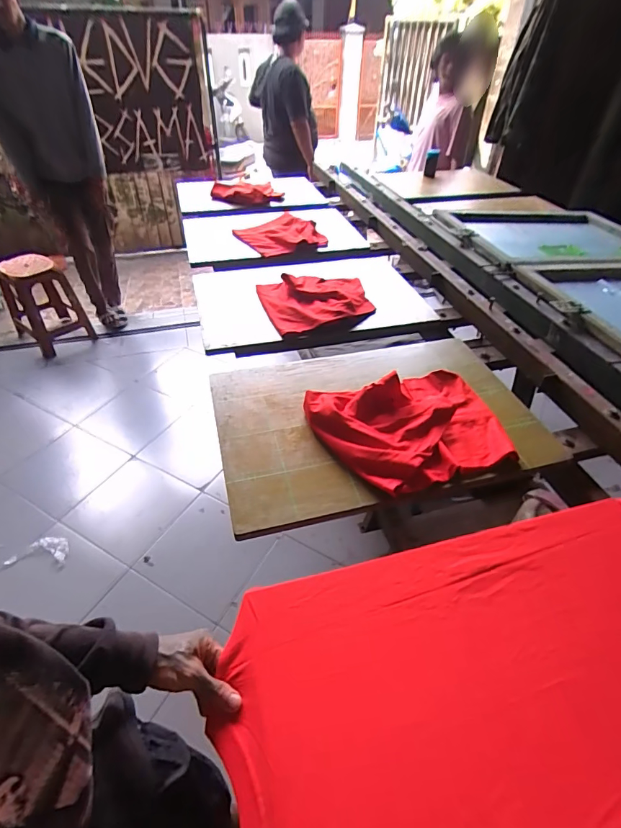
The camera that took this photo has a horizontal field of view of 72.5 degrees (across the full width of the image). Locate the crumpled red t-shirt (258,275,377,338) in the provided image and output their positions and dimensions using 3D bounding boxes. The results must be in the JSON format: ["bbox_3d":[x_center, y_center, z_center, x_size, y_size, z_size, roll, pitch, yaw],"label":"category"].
[{"bbox_3d":[0.021,-0.303,1.112,0.287,0.044,0.234,-11,44,-12],"label":"crumpled red t-shirt"}]

